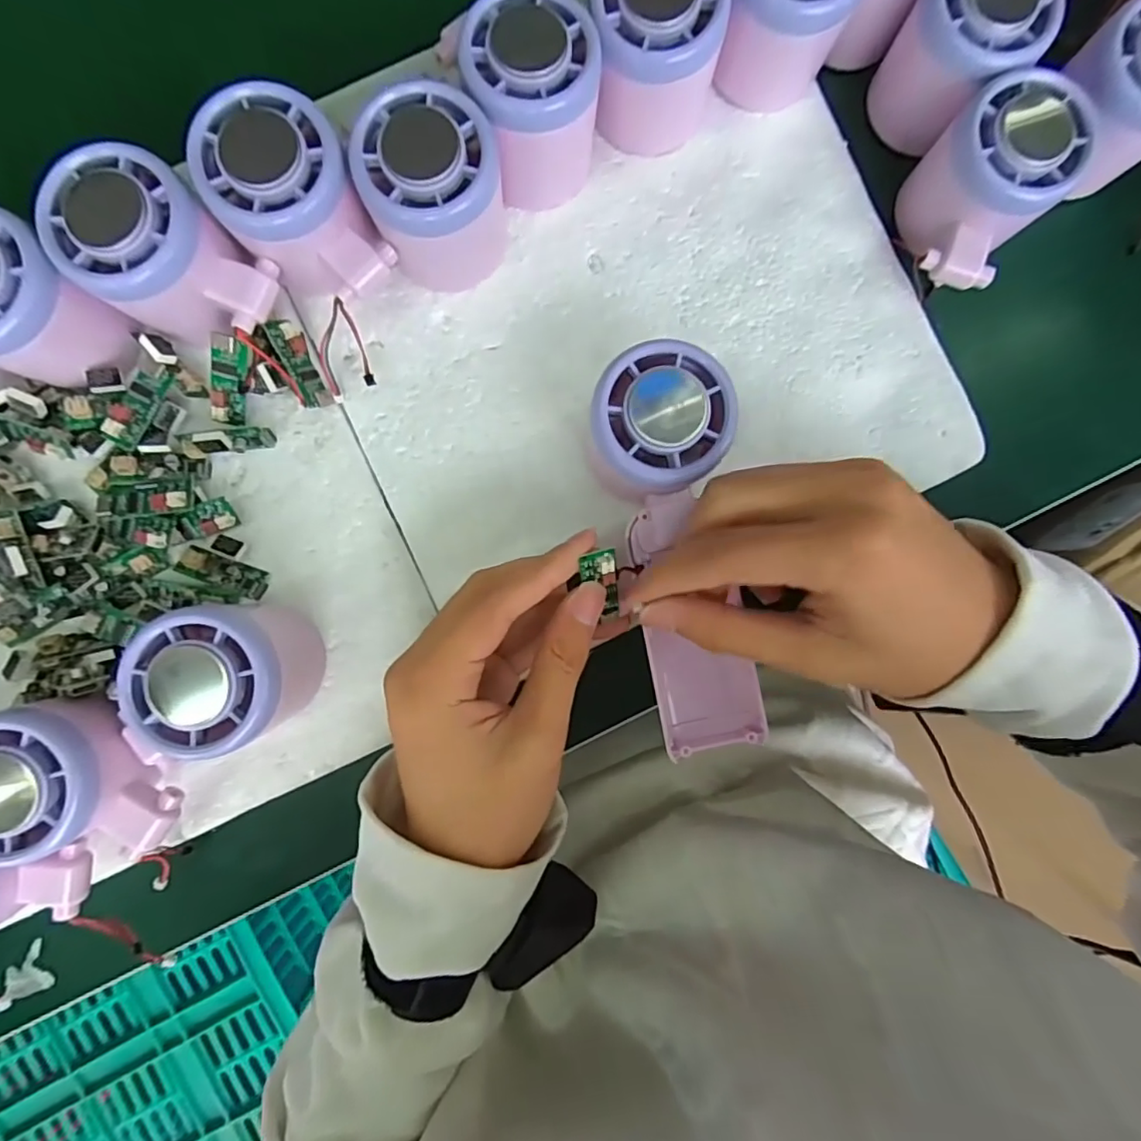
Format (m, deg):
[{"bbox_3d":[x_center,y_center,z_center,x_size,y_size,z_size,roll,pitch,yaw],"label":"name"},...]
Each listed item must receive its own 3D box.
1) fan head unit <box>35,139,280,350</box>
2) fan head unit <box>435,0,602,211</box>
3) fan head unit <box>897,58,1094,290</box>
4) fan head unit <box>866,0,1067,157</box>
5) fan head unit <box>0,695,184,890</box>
[{"bbox_3d":[-0.162,-0.123,0.232,0.073,0.044,0.056,41,88,-1],"label":"fan head unit"},{"bbox_3d":[-0.017,-0.197,0.246,0.057,0.055,0.056,-28,90,-2],"label":"fan head unit"},{"bbox_3d":[0.180,-0.169,0.255,0.055,0.049,0.071,39,88,-1],"label":"fan head unit"},{"bbox_3d":[0.172,-0.230,0.255,0.054,0.050,0.051,-41,91,-2],"label":"fan head unit"},{"bbox_3d":[-0.195,0.091,0.233,0.059,0.055,0.081,-31,91,-2],"label":"fan head unit"}]

